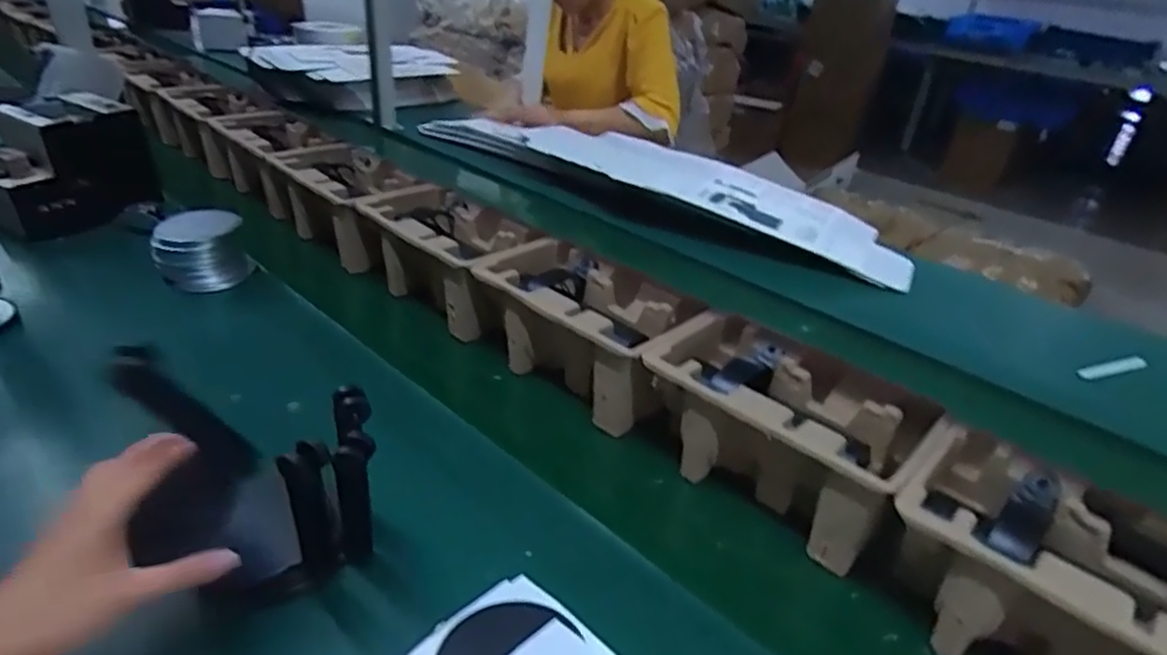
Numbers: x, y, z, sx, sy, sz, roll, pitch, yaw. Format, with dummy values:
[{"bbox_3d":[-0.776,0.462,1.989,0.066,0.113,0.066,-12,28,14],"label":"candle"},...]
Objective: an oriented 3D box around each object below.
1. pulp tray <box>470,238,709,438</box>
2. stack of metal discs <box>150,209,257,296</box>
[{"bbox_3d":[0.002,0.002,0.712,0.232,0.101,0.135,29,37,35],"label":"pulp tray"},{"bbox_3d":[-0.474,-0.098,0.836,0.104,0.075,0.108,-12,34,-30],"label":"stack of metal discs"}]

